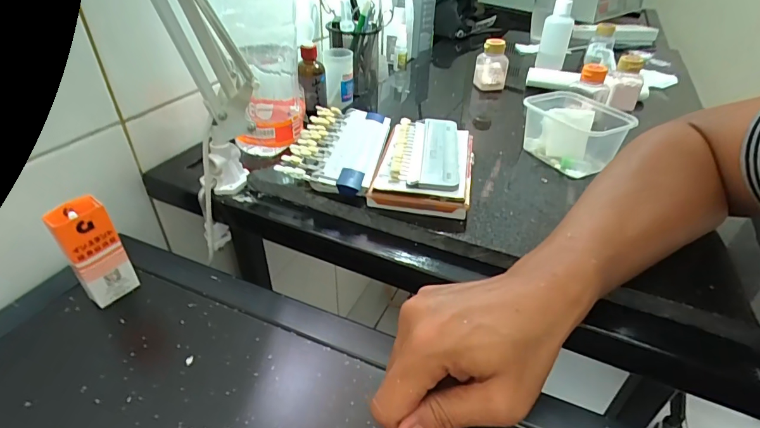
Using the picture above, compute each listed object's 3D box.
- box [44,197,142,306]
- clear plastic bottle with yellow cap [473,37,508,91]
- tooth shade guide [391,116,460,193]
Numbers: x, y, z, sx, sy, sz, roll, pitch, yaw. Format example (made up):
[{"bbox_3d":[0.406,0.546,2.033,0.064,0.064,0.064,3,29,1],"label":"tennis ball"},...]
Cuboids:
[{"bbox_3d":[-0.252,0.036,0.363,0.026,0.101,0.042,29,44,31],"label":"box"},{"bbox_3d":[0.180,-0.235,0.659,0.045,0.081,0.042,3,35,0],"label":"clear plastic bottle with yellow cap"},{"bbox_3d":[0.049,-0.064,0.441,0.069,0.022,0.146,6,35,6],"label":"tooth shade guide"}]

